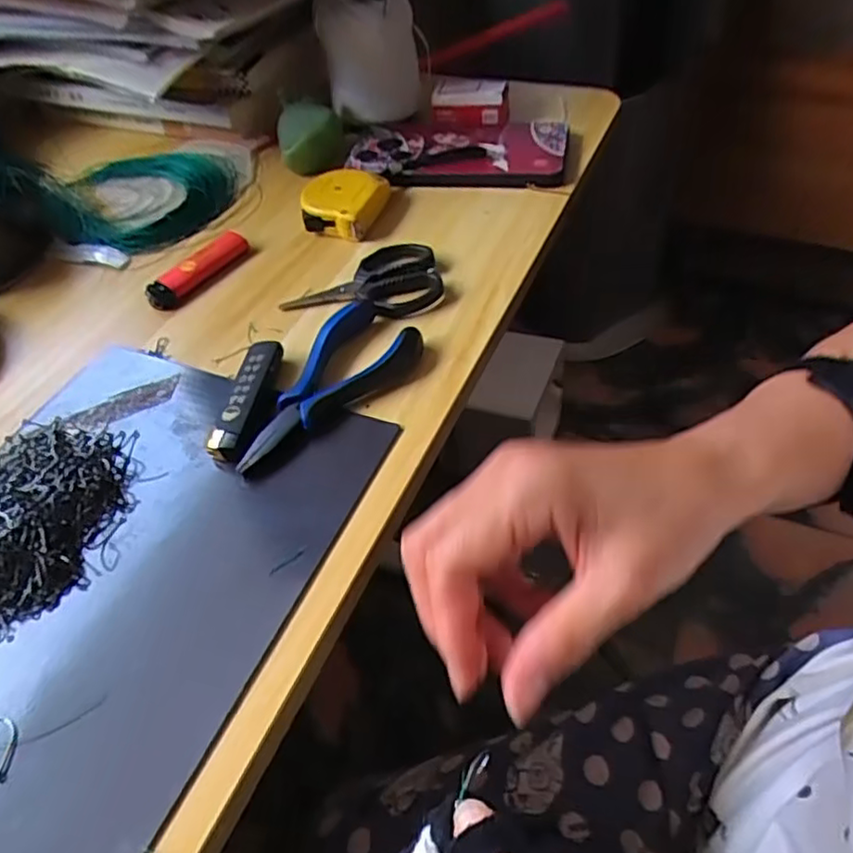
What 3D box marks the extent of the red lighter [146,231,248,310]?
[{"bbox_3d":[-0.152,-0.104,0.437,0.023,0.011,0.076,29,58,27],"label":"red lighter"}]

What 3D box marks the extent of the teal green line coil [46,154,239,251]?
[{"bbox_3d":[-0.224,-0.181,0.505,0.144,0.018,0.124,8,51,13],"label":"teal green line coil"}]

